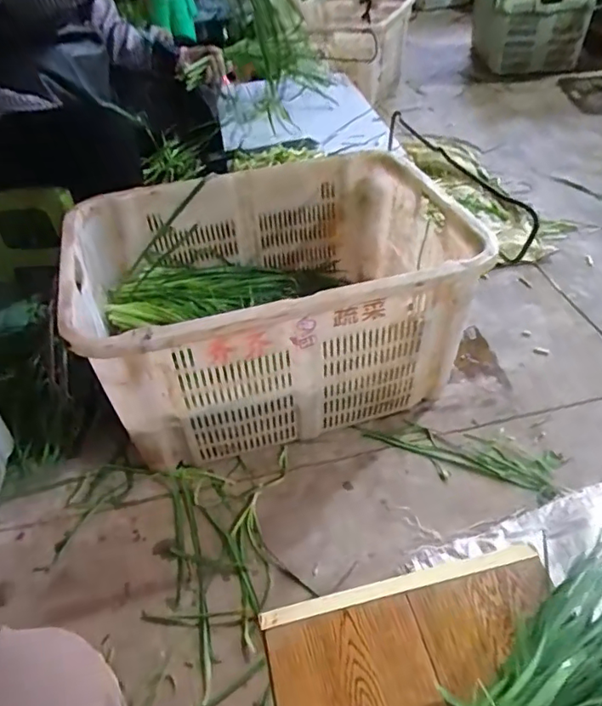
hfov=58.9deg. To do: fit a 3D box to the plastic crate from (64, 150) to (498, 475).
[{"bbox_3d":[-0.040,-0.100,1.023,0.669,0.331,0.466,-15,43,-12],"label":"plastic crate"}]

